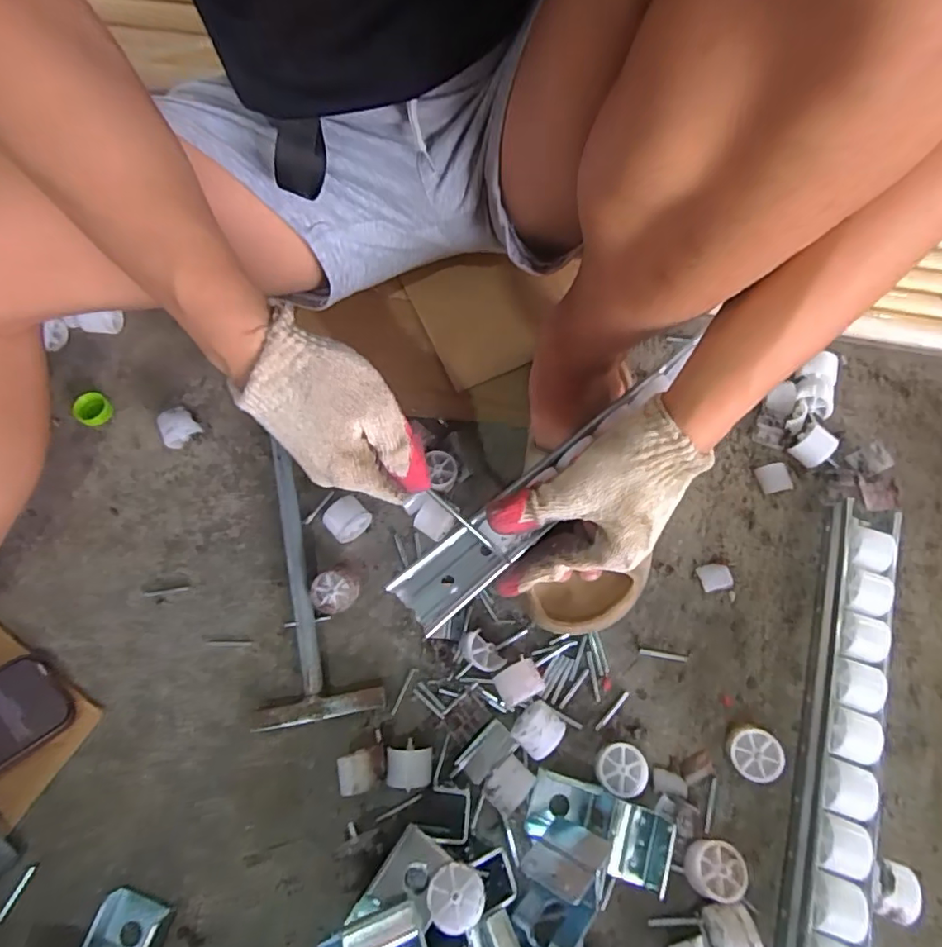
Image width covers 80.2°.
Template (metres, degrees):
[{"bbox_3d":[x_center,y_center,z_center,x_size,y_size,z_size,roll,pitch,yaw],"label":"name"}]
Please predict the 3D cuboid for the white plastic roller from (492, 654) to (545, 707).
[{"bbox_3d":[0.036,0.161,0.433,0.036,0.033,0.027,-27,71,-10],"label":"white plastic roller"}]

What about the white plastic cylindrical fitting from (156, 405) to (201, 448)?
[{"bbox_3d":[-0.271,-0.043,0.519,0.033,0.027,0.024,-28,71,-10],"label":"white plastic cylindrical fitting"}]

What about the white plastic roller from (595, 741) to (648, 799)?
[{"bbox_3d":[0.111,0.220,0.416,0.036,0.024,0.035,0,69,0],"label":"white plastic roller"}]

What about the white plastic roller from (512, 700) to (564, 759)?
[{"bbox_3d":[0.052,0.194,0.424,0.033,0.033,0.034,42,75,15],"label":"white plastic roller"}]

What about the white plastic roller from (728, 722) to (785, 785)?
[{"bbox_3d":[0.210,0.208,0.418,0.032,0.031,0.038,8,69,4],"label":"white plastic roller"}]

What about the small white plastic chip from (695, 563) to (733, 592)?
[{"bbox_3d":[0.207,0.088,0.475,0.025,0.007,0.022,-12,69,-4],"label":"small white plastic chip"}]

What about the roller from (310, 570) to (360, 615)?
[{"bbox_3d":[-0.112,0.099,0.461,0.036,0.028,0.032,6,69,3],"label":"roller"}]

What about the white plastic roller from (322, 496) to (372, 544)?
[{"bbox_3d":[-0.107,0.041,0.482,0.035,0.032,0.028,-42,74,-14],"label":"white plastic roller"}]

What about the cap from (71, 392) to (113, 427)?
[{"bbox_3d":[-0.360,-0.061,0.532,0.030,0.014,0.031,0,69,0],"label":"cap"}]

